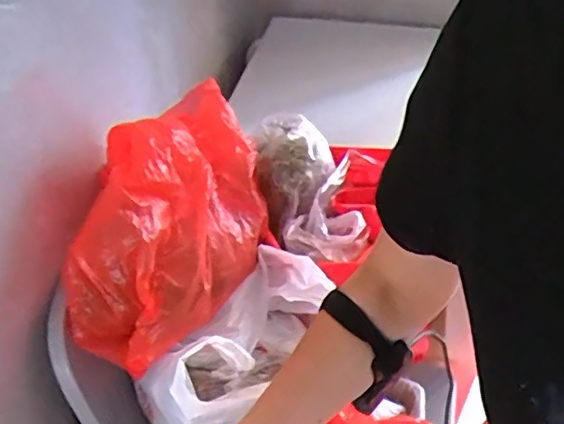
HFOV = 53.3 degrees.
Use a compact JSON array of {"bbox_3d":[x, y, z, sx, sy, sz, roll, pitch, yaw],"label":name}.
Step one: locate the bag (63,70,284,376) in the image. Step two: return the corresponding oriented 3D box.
[{"bbox_3d":[-0.120,0.007,0.623,0.151,0.171,0.283,23,46,25],"label":"bag"}]

